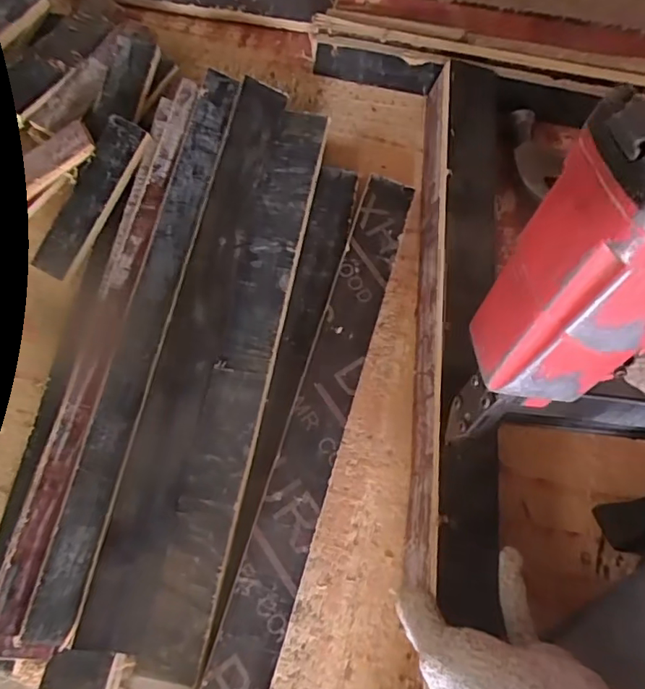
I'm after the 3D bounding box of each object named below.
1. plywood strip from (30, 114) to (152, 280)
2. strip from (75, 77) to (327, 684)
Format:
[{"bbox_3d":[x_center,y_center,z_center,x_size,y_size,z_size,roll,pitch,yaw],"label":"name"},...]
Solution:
[{"bbox_3d":[-0.216,-0.137,0.505,0.043,0.009,0.157,29,87,-2],"label":"plywood strip"},{"bbox_3d":[-0.084,-0.007,0.452,0.083,0.012,0.490,16,71,-14],"label":"strip"}]

